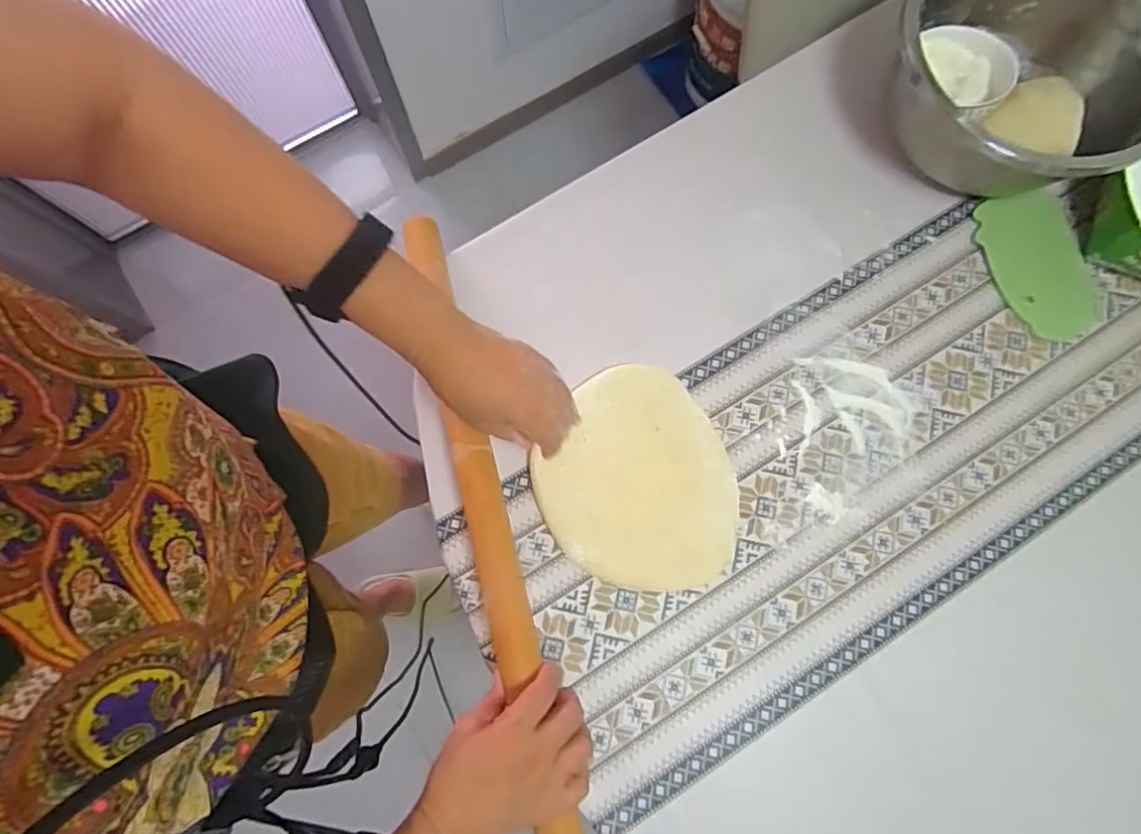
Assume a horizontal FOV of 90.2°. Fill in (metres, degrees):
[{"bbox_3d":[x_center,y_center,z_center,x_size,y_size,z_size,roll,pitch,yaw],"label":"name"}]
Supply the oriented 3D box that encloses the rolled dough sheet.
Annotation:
[{"bbox_3d":[0.056,0.058,0.512,0.166,0.016,0.198,-20,79,-5],"label":"rolled dough sheet"}]

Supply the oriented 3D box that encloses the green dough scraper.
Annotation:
[{"bbox_3d":[0.469,-0.152,0.569,0.092,0.007,0.152,-18,81,-2],"label":"green dough scraper"}]

